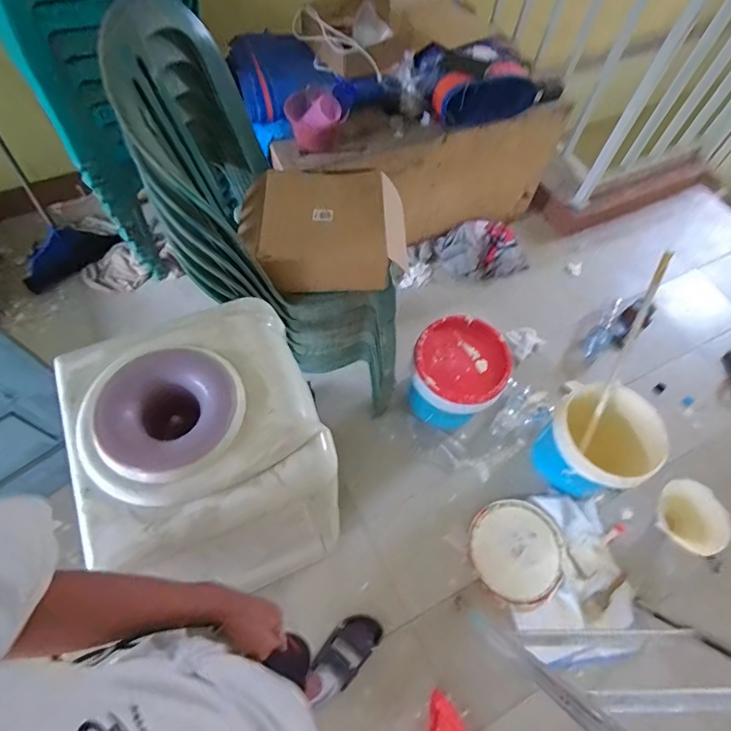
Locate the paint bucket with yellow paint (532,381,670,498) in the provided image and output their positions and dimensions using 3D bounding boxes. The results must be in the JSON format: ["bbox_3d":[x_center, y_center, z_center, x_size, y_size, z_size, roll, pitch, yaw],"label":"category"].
[{"bbox_3d":[0.694,0.233,1.355,0.271,0.272,0.276,1,62,-3],"label":"paint bucket with yellow paint"}]

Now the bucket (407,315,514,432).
[{"bbox_3d":[0.288,0.035,1.407,0.271,0.251,0.275,1,62,-3],"label":"bucket"}]

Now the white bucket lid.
[{"bbox_3d":[0.458,0.552,1.333,0.272,0.020,0.275,1,62,-3],"label":"white bucket lid"}]

